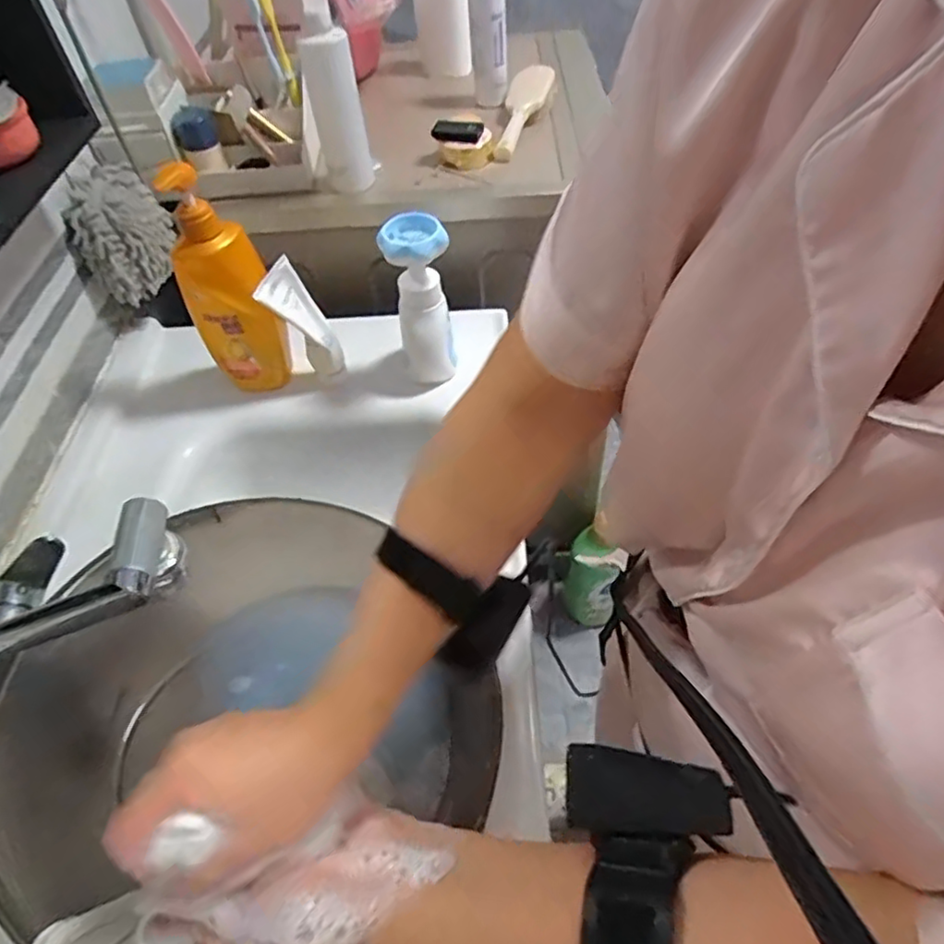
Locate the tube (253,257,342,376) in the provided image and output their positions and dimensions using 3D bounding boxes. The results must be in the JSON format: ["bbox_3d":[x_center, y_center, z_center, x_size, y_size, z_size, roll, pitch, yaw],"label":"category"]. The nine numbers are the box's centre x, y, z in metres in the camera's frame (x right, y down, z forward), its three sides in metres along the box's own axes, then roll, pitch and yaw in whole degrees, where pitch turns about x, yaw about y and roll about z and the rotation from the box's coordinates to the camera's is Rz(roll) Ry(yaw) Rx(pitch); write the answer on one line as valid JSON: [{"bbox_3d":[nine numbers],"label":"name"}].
[{"bbox_3d":[-0.199,-0.177,0.748,0.038,0.140,0.055,10,60,41],"label":"tube"}]

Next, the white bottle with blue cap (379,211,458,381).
[{"bbox_3d":[-0.056,-0.188,0.732,0.068,0.195,0.054,-10,50,-3],"label":"white bottle with blue cap"}]

